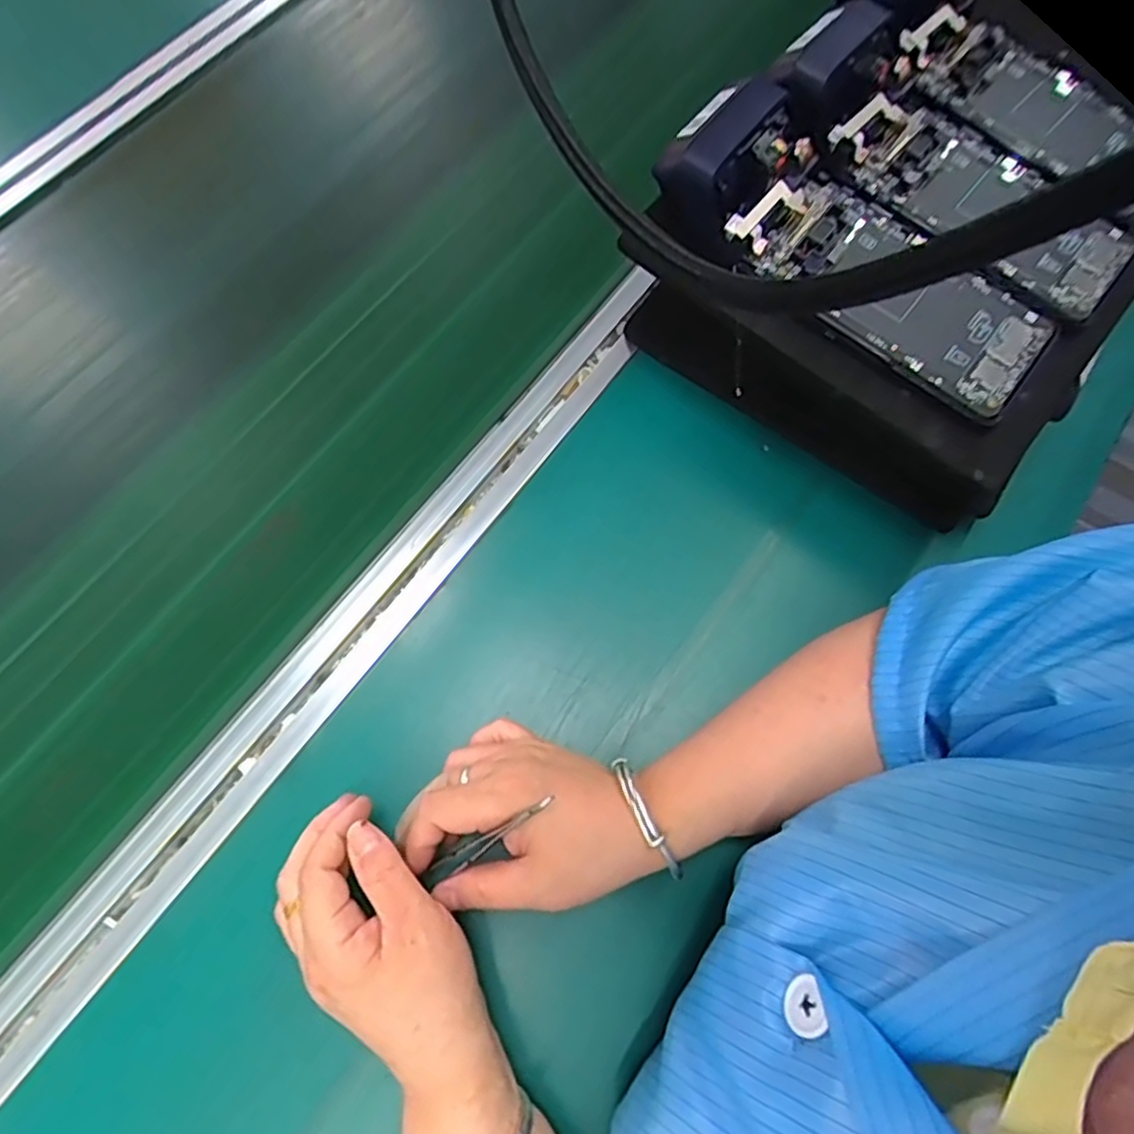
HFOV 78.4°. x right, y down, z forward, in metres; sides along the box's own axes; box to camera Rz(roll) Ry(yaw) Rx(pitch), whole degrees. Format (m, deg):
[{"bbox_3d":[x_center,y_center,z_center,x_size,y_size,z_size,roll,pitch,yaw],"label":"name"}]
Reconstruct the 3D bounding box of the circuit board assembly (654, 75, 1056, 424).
[{"bbox_3d":[0.156,-0.174,0.381,0.226,0.040,0.081,41,69,3],"label":"circuit board assembly"}]

